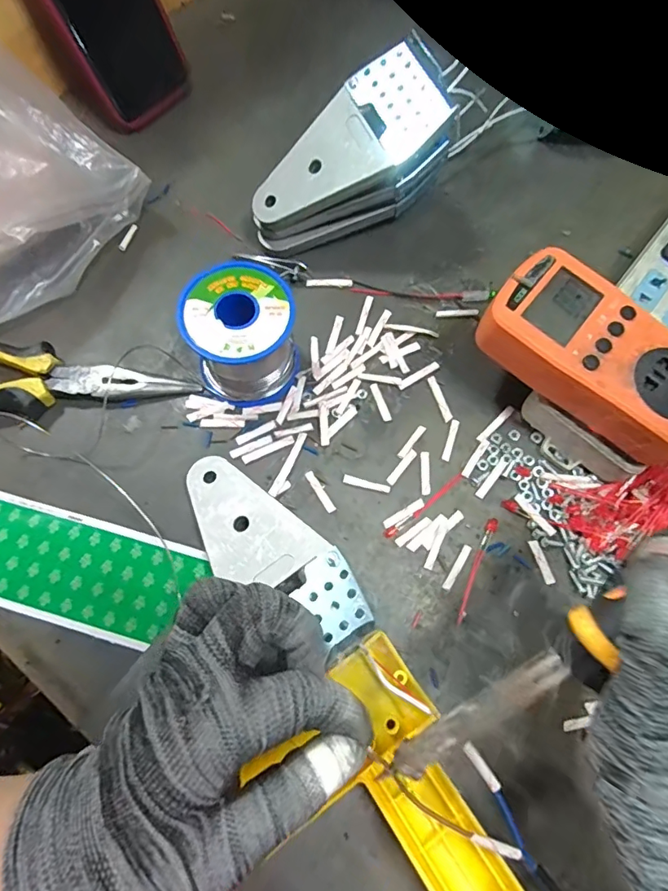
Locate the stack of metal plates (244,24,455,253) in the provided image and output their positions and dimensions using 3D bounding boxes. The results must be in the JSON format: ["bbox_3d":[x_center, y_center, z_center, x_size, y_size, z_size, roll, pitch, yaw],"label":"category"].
[{"bbox_3d":[0.009,-0.193,0.341,0.136,0.092,0.063,-19,72,-8],"label":"stack of metal plates"}]

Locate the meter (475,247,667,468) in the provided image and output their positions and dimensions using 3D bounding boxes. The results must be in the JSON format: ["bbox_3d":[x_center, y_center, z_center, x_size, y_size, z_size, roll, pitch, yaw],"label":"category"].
[{"bbox_3d":[0.147,-0.050,0.277,0.124,0.033,0.065,39,74,11],"label":"meter"}]

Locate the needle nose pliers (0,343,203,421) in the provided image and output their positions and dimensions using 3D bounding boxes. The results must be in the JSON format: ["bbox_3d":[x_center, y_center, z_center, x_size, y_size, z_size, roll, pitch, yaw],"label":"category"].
[{"bbox_3d":[-0.190,-0.041,0.318,0.193,0.023,0.047,2,71,-1],"label":"needle nose pliers"}]

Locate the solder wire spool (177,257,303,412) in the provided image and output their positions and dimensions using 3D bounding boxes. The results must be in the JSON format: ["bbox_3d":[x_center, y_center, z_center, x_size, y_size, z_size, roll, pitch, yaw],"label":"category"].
[{"bbox_3d":[-0.055,-0.066,0.310,0.063,0.062,0.065,0,71,-1],"label":"solder wire spool"}]

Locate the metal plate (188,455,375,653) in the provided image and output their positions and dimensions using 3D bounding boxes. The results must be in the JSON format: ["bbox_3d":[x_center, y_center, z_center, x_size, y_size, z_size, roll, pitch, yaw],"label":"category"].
[{"bbox_3d":[-0.038,0.058,0.280,0.134,0.005,0.048,36,74,20],"label":"metal plate"}]

